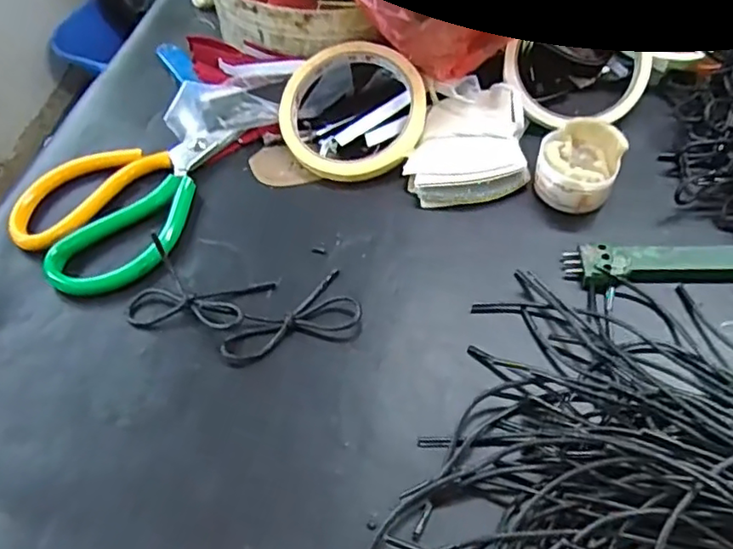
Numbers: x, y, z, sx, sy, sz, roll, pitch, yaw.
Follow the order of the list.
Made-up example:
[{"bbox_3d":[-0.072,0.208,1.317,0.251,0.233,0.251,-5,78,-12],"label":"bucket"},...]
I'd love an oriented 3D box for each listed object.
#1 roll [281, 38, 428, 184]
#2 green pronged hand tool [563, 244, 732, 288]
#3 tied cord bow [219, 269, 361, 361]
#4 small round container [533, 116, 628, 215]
[{"bbox_3d":[-0.009,-0.104,0.390,0.092,0.012,0.092,-1,79,6],"label":"roll"},{"bbox_3d":[0.163,-0.004,0.327,0.106,0.012,0.024,1,55,5],"label":"green pronged hand tool"},{"bbox_3d":[-0.041,0.025,0.322,0.073,0.011,0.038,-25,56,-12],"label":"tied cord bow"},{"bbox_3d":[0.122,-0.065,0.351,0.044,0.035,0.045,-2,55,3],"label":"small round container"}]

